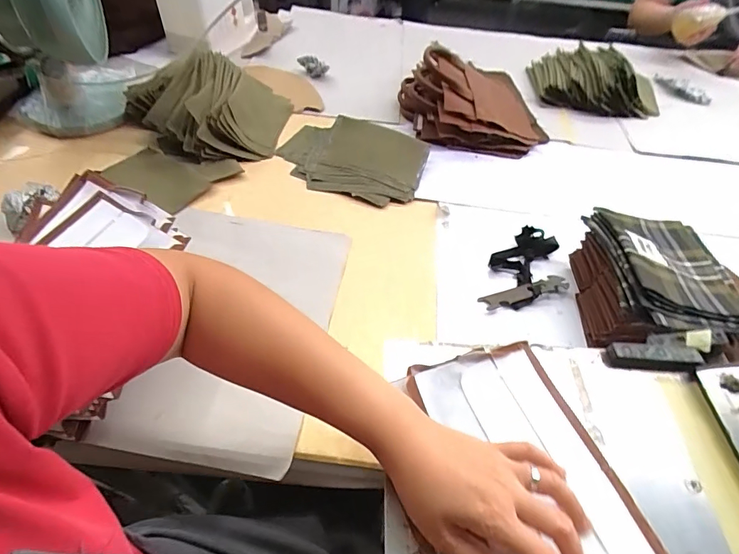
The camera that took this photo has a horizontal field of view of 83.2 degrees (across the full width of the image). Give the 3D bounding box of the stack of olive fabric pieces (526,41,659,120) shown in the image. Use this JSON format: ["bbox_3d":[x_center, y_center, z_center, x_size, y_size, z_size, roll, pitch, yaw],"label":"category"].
[{"bbox_3d":[0.542,-0.484,0.996,0.275,0.084,0.242,1,50,-3],"label":"stack of olive fabric pieces"}]

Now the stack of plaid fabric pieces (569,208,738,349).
[{"bbox_3d":[0.369,0.012,0.540,0.165,0.122,0.231,9,50,4],"label":"stack of plaid fabric pieces"}]

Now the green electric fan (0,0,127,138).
[{"bbox_3d":[-0.589,-0.460,0.747,0.194,0.285,0.248,-19,54,-19],"label":"green electric fan"}]

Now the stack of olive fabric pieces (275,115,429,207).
[{"bbox_3d":[-0.038,-0.223,0.761,0.273,0.050,0.186,17,51,9],"label":"stack of olive fabric pieces"}]

